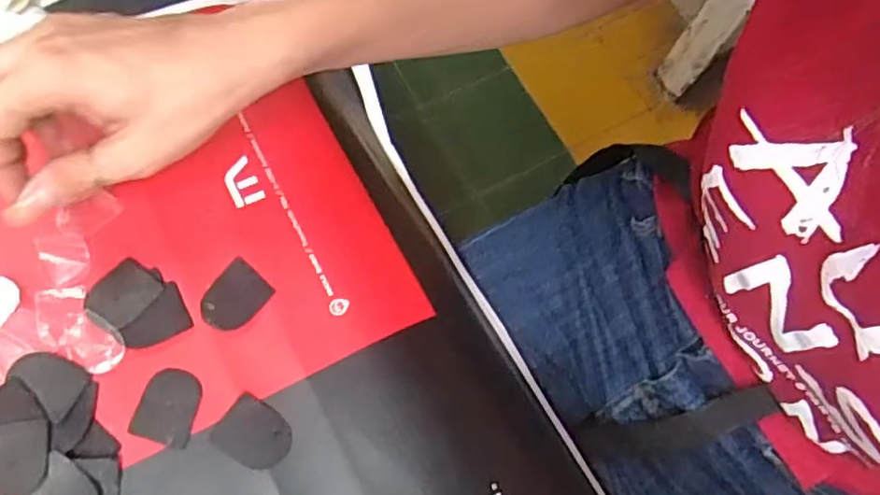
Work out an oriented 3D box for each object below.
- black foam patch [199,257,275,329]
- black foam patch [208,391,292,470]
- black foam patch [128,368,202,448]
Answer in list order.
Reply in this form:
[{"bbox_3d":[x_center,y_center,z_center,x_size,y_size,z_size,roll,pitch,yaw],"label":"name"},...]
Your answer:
[{"bbox_3d":[-0.104,0.026,0.350,0.027,0.004,0.034,39,69,6],"label":"black foam patch"},{"bbox_3d":[-0.089,0.090,0.332,0.034,0.004,0.028,36,69,5],"label":"black foam patch"},{"bbox_3d":[-0.129,0.076,0.332,0.026,0.007,0.034,15,69,-3],"label":"black foam patch"}]

